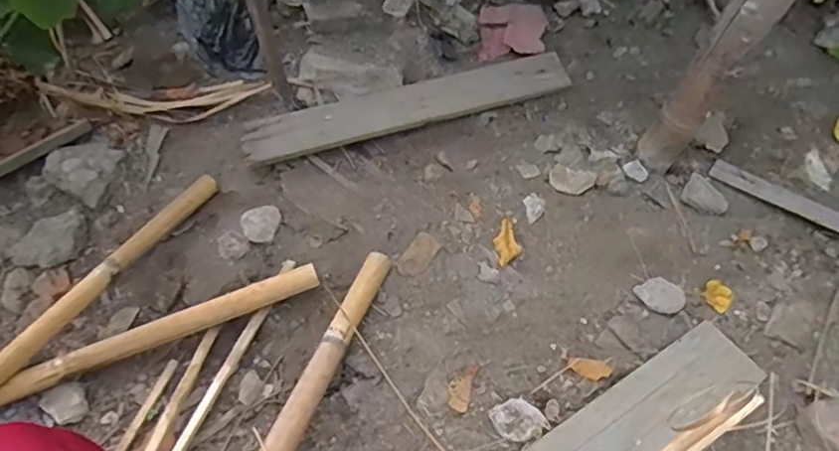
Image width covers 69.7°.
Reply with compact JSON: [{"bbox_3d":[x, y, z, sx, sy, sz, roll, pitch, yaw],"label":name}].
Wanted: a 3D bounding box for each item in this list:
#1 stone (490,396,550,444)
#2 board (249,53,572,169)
[{"bbox_3d":[0.136,0.267,0.825,0.065,0.010,0.059,-19,49,-19],"label":"stone"},{"bbox_3d":[-0.020,-0.218,1.085,0.584,0.019,0.091,-15,66,-10],"label":"board"}]

